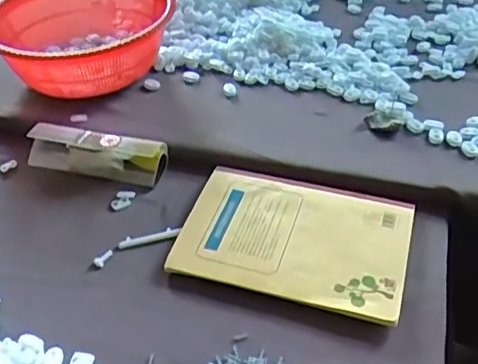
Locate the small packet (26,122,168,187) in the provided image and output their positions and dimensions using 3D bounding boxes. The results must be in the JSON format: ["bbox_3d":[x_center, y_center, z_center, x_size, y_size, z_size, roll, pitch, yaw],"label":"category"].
[{"bbox_3d":[-0.159,-0.034,0.617,0.155,0.034,0.042,9,44,14],"label":"small packet"}]

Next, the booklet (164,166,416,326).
[{"bbox_3d":[0.051,0.051,0.530,0.206,0.015,0.140,11,44,16],"label":"booklet"}]

